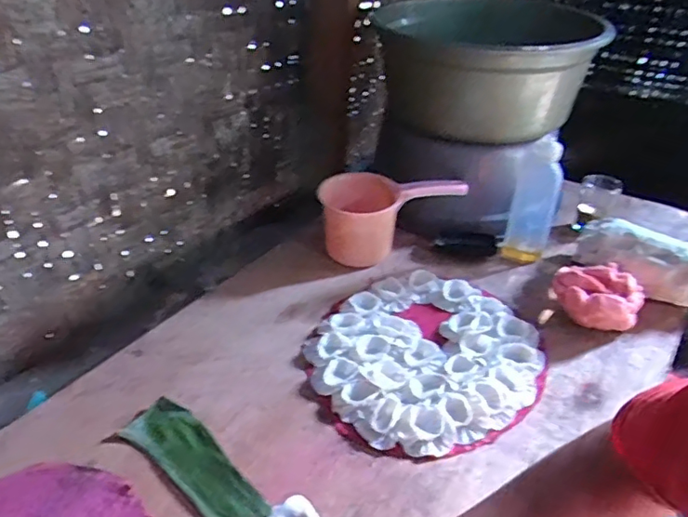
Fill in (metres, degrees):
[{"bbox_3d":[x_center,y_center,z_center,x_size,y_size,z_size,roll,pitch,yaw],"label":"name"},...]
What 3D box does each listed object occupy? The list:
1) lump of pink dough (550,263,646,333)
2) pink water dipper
[{"bbox_3d":[0.379,0.064,0.836,0.118,0.071,0.099,3,32,4],"label":"lump of pink dough"},{"bbox_3d":[0.082,-0.077,0.984,0.248,0.143,0.099,-17,35,-26],"label":"pink water dipper"}]

